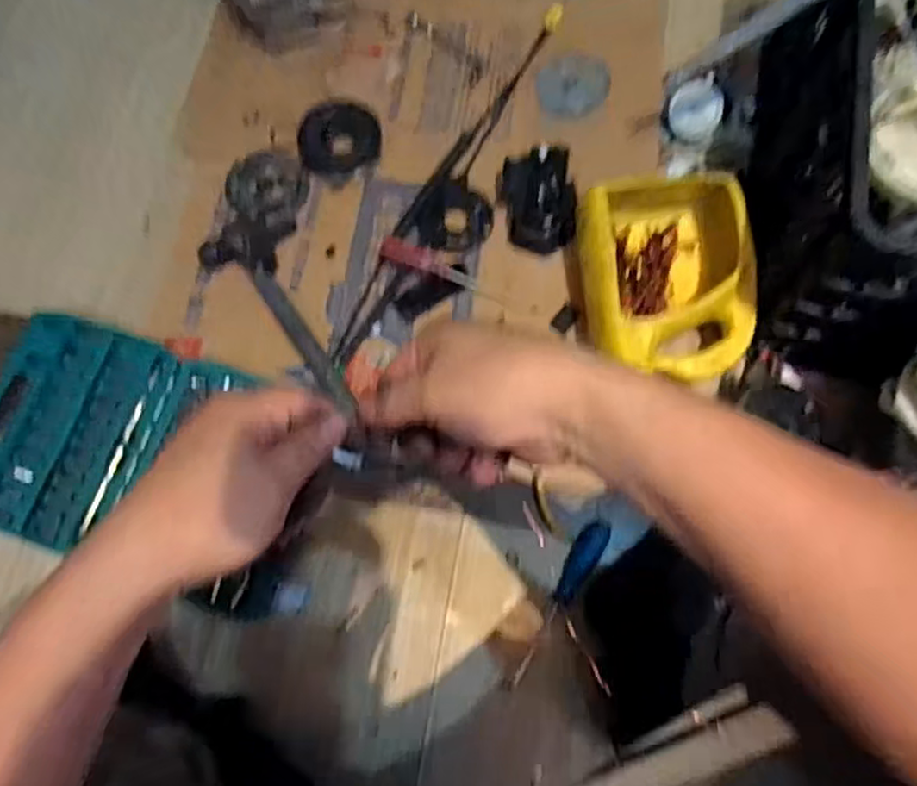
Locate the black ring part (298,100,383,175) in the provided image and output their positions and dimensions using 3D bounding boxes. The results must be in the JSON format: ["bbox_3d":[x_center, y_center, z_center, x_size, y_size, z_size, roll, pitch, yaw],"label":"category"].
[{"bbox_3d":[-0.156,-0.334,0.906,0.106,0.027,0.094,-26,74,-7],"label":"black ring part"}]

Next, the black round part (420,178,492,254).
[{"bbox_3d":[-0.002,-0.225,0.877,0.090,0.015,0.103,7,73,4],"label":"black round part"}]

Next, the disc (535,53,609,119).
[{"bbox_3d":[0.152,-0.410,0.920,0.092,0.007,0.100,0,73,1],"label":"disc"}]

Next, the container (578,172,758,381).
[{"bbox_3d":[0.231,-0.123,0.776,0.178,0.099,0.224,-7,73,-1],"label":"container"}]

